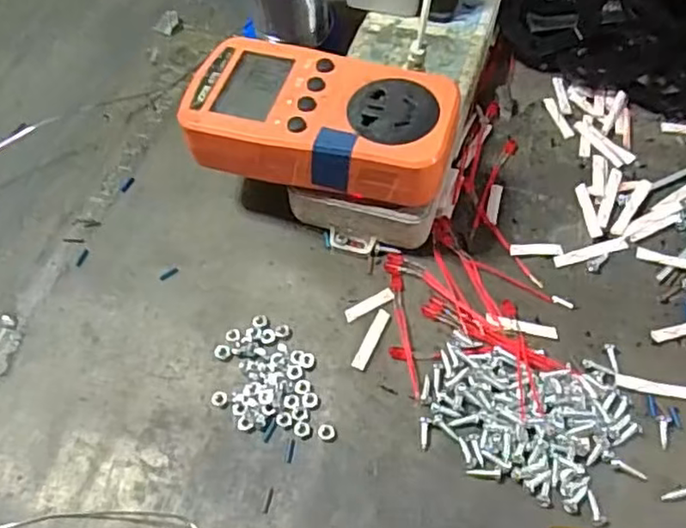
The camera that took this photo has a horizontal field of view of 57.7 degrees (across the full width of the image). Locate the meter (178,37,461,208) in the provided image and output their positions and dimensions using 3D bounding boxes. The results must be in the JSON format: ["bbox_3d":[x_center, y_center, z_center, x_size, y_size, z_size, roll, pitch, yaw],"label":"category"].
[{"bbox_3d":[-0.011,-0.072,0.310,0.129,0.032,0.075,10,60,9],"label":"meter"}]

